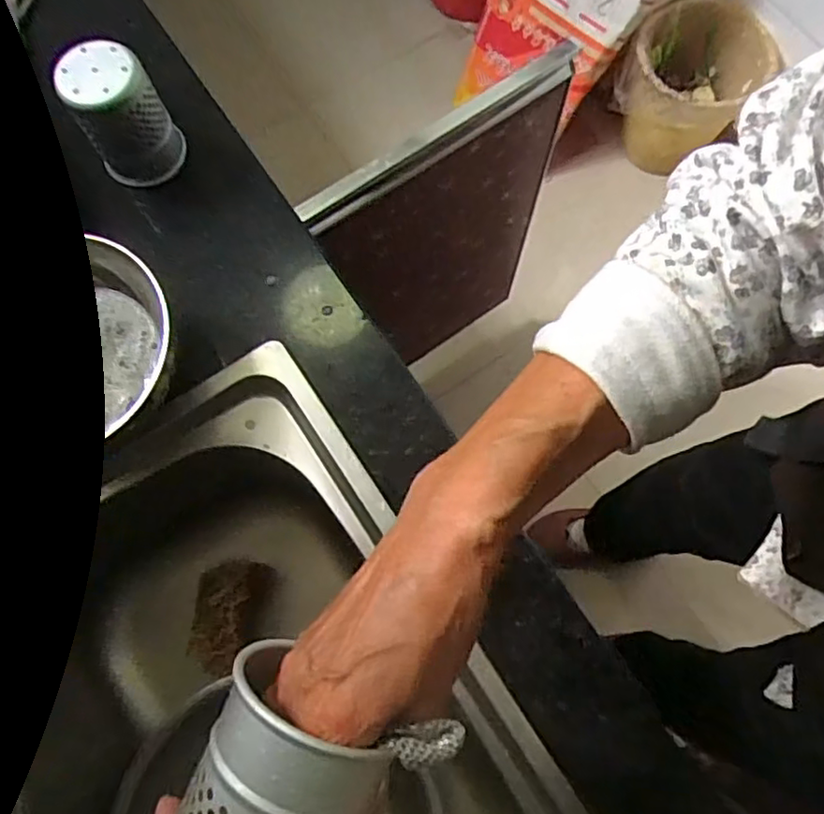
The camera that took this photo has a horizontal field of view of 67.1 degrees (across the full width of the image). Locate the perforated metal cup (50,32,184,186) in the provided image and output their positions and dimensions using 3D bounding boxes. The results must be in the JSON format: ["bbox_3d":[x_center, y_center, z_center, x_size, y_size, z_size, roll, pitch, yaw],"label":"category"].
[{"bbox_3d":[-0.245,-0.246,0.531,0.069,0.107,0.064,-28,74,-9],"label":"perforated metal cup"}]

